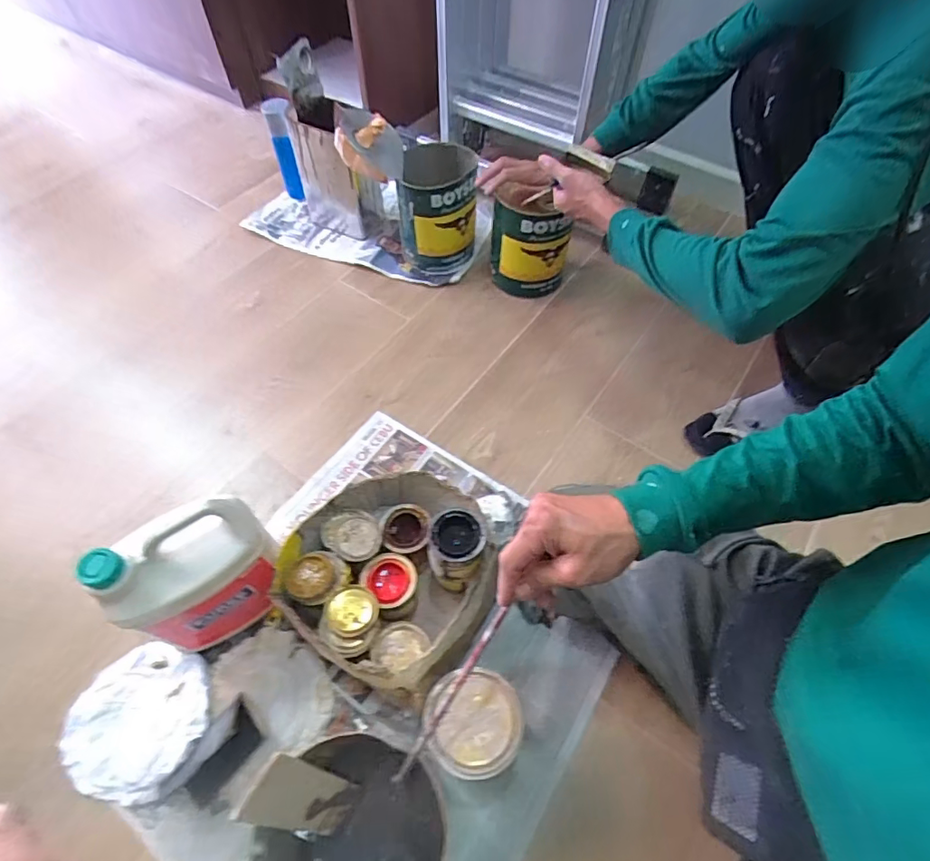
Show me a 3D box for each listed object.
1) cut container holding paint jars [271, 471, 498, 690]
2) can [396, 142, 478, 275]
[{"bbox_3d":[-0.099,0.184,0.705,0.247,0.157,0.260,0,58,0],"label":"cut container holding paint jars"},{"bbox_3d":[-0.056,-0.476,1.110,0.167,0.209,0.181,0,58,0],"label":"can"}]

